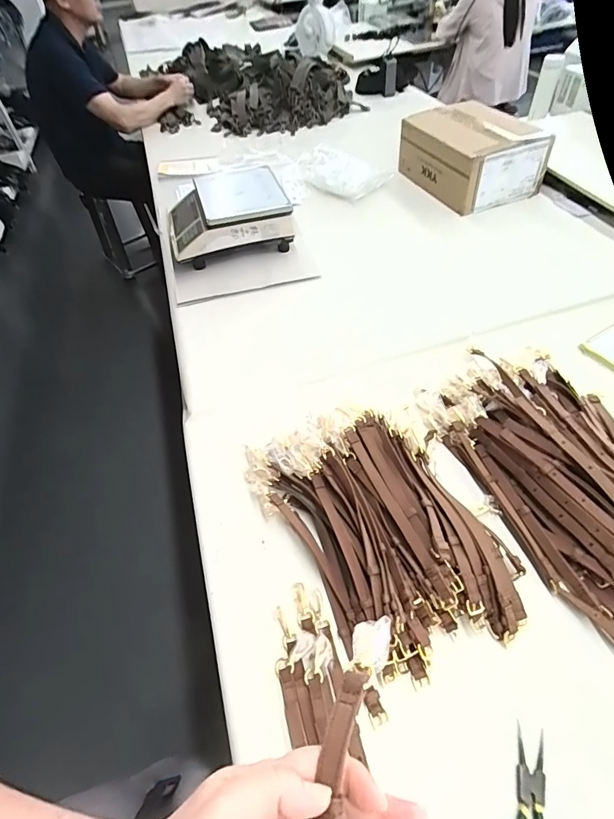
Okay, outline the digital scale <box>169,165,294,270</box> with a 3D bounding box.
[{"bbox_3d":[-0.211,-0.509,1.120,0.308,0.131,0.249,-16,52,-6],"label":"digital scale"}]

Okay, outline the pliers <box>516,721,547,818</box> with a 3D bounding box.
[{"bbox_3d":[0.237,0.433,0.443,0.045,0.005,0.170,14,55,16],"label":"pliers"}]

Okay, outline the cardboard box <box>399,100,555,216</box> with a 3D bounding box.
[{"bbox_3d":[0.473,-0.751,1.237,0.269,0.173,0.357,-22,53,-11],"label":"cardboard box"}]

